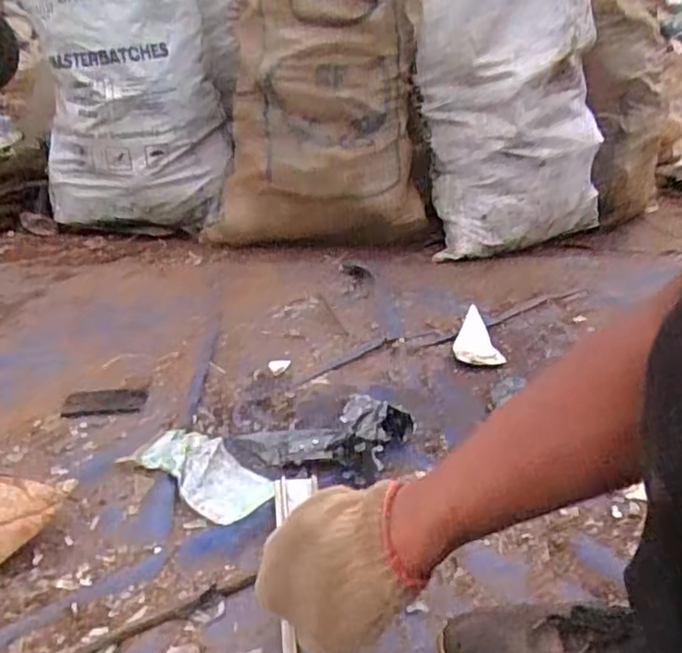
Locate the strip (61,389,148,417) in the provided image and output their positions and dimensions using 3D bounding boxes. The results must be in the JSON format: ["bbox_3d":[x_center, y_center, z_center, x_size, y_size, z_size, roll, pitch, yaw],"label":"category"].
[{"bbox_3d":[-0.294,0.094,0.830,0.097,0.010,0.058,-7,28,-18],"label":"strip"}]

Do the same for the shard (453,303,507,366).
[{"bbox_3d":[0.220,0.013,1.045,0.074,0.022,0.171,8,27,10],"label":"shard"}]

